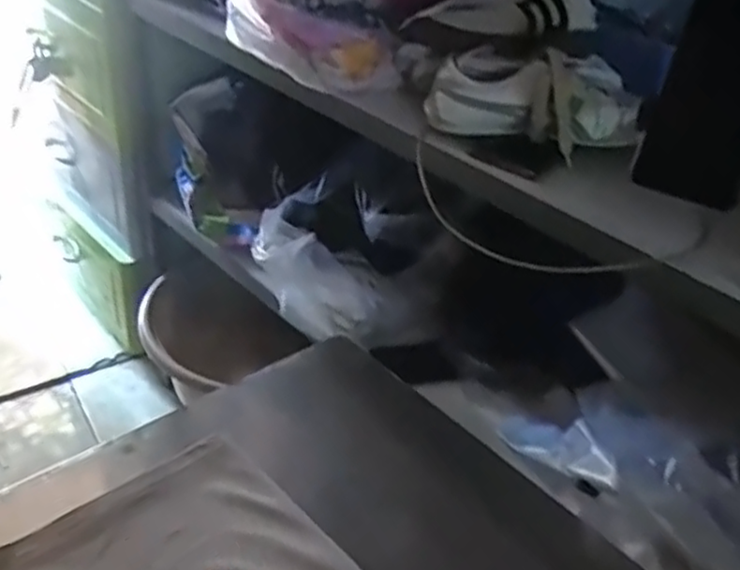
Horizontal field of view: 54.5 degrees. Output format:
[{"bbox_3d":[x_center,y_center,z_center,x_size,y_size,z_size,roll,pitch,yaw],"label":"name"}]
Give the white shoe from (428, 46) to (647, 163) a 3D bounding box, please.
[{"bbox_3d":[0.170,-0.188,0.725,0.210,0.079,0.073,4,36,-2],"label":"white shoe"}]

